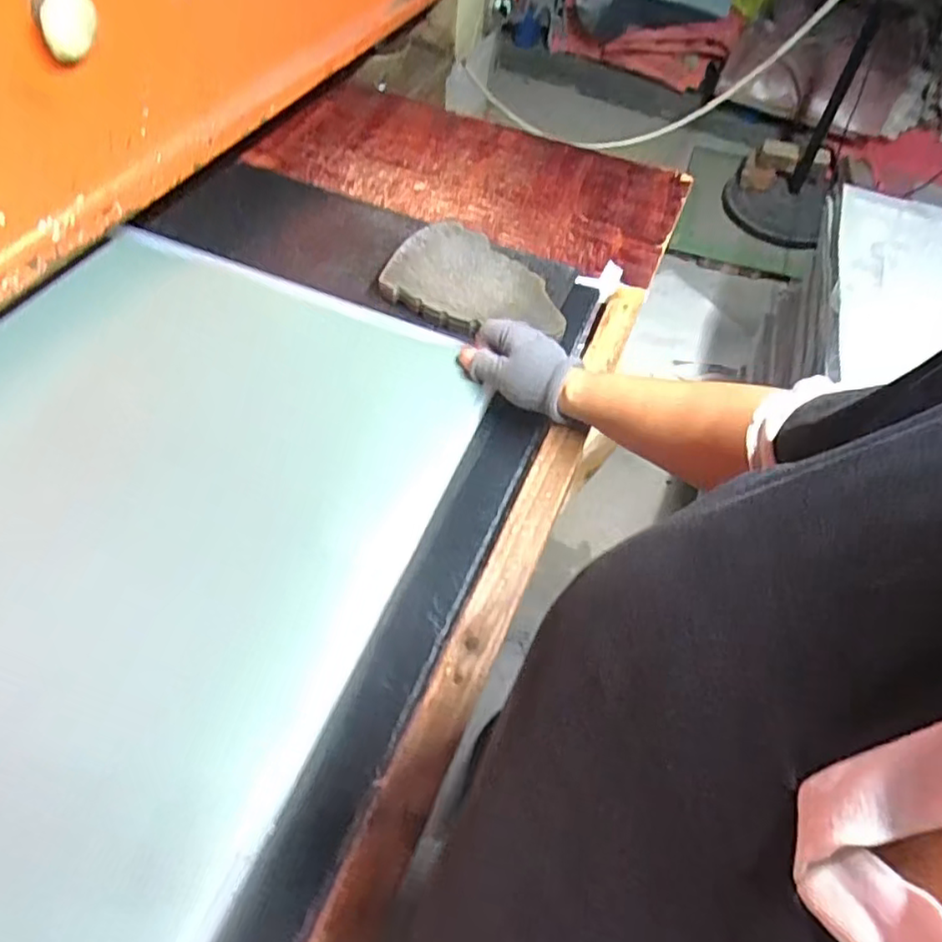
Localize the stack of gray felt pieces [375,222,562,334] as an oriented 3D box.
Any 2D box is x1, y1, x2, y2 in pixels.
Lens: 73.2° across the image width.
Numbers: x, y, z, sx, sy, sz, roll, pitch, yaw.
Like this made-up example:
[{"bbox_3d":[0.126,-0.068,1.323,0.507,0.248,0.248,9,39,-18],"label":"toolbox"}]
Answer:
[{"bbox_3d":[0.009,-0.188,0.643,0.184,0.025,0.115,25,58,13],"label":"stack of gray felt pieces"}]

